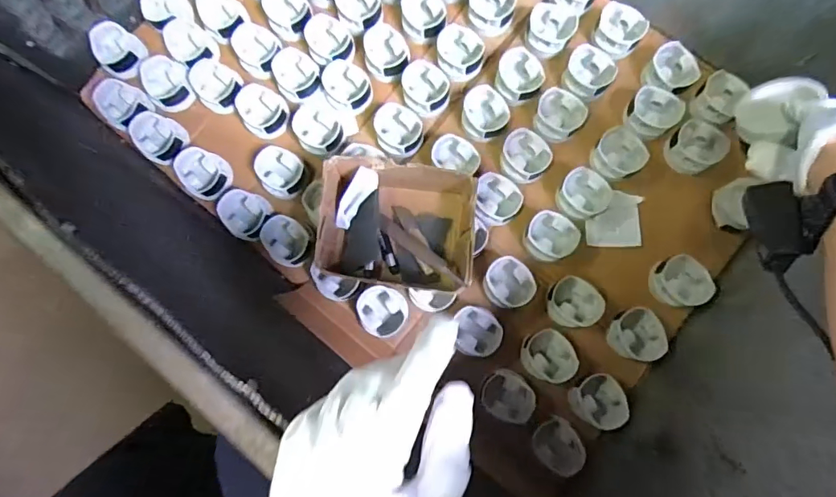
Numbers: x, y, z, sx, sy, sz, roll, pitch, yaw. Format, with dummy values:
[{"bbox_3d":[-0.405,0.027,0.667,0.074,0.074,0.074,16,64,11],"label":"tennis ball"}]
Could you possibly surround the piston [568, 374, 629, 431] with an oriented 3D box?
[{"bbox_3d":[0.264,0.224,0.691,0.068,0.054,0.072,0,81,3],"label":"piston"}]

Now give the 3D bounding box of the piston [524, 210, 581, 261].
[{"bbox_3d":[0.206,-0.015,0.745,0.082,0.059,0.071,36,85,7],"label":"piston"}]

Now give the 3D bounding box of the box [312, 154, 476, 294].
[{"bbox_3d":[-0.025,-0.031,0.684,0.213,0.107,0.163,7,82,4],"label":"box"}]

